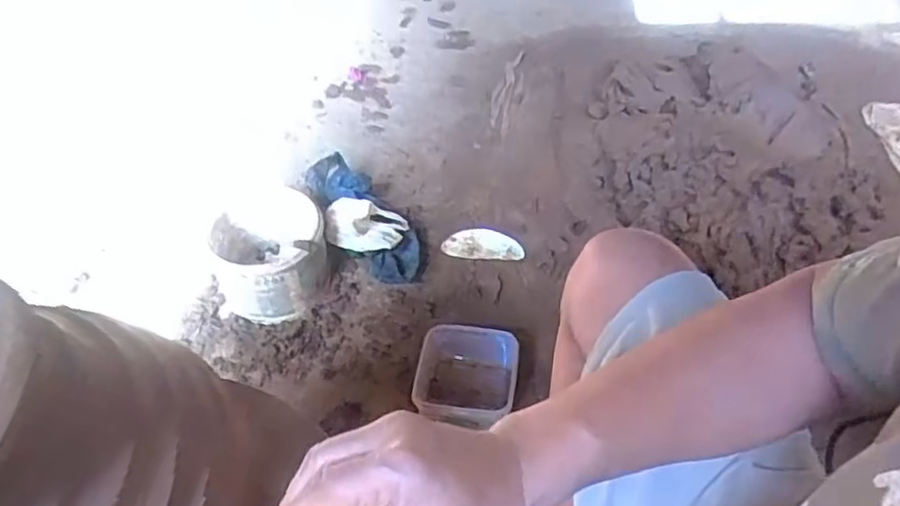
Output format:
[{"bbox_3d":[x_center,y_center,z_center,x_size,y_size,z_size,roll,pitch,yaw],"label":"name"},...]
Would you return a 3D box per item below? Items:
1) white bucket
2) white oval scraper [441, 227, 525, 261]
[{"bbox_3d":[-0.287,0.000,1.007,0.175,0.127,0.190,-6,50,-4],"label":"white bucket"},{"bbox_3d":[0.059,-0.016,1.090,0.139,0.012,0.060,6,50,7],"label":"white oval scraper"}]

